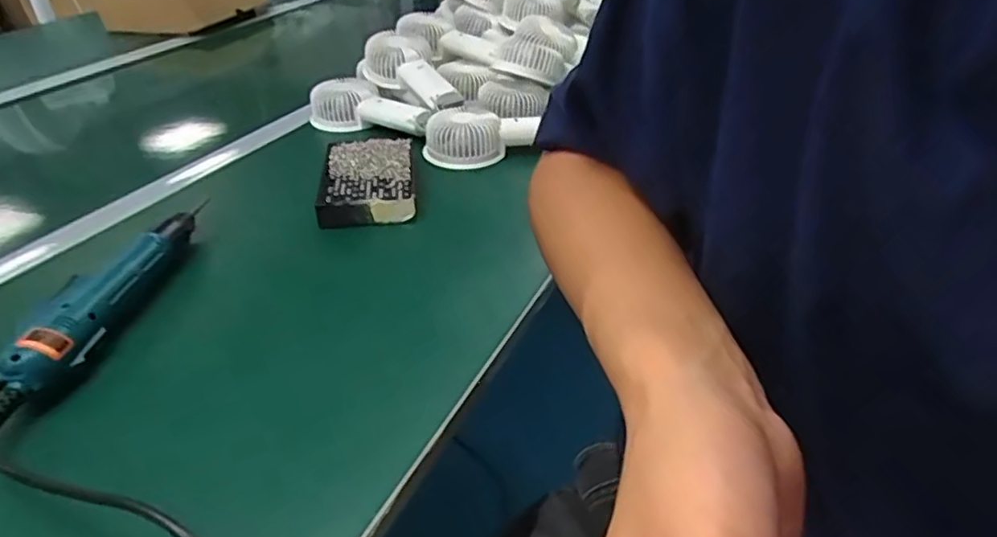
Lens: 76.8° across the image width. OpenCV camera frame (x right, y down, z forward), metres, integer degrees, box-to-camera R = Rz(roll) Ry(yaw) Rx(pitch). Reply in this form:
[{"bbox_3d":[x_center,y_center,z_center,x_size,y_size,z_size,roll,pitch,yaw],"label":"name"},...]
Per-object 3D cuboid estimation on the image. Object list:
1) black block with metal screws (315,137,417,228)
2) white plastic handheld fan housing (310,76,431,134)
[{"bbox_3d":[-0.129,-0.088,0.621,0.089,0.028,0.132,-5,35,-6],"label":"black block with metal screws"},{"bbox_3d":[-0.150,-0.194,0.759,0.165,0.046,0.073,10,36,16],"label":"white plastic handheld fan housing"}]

